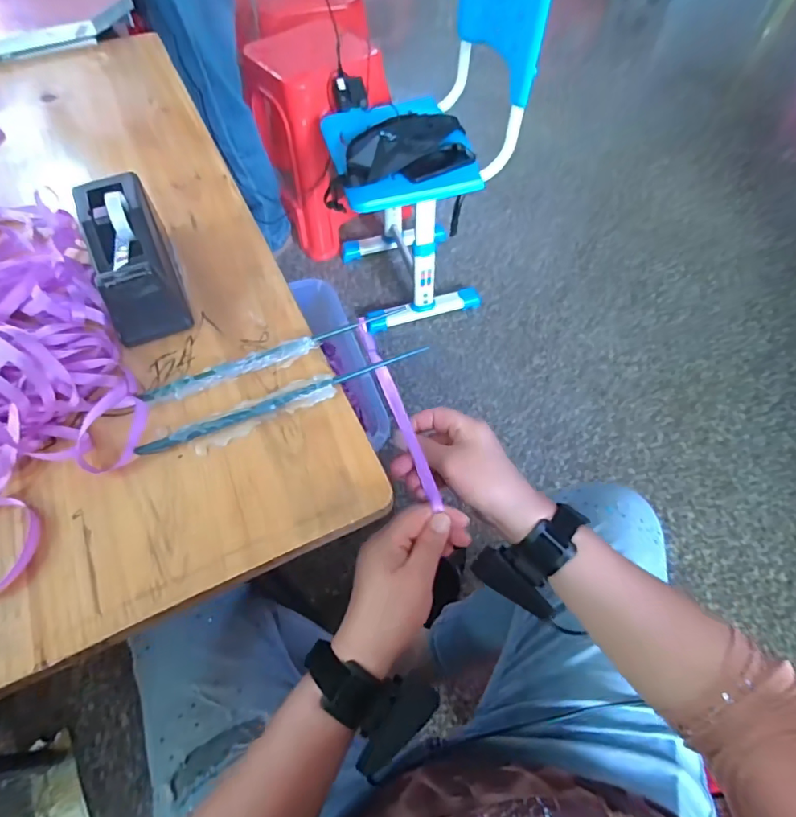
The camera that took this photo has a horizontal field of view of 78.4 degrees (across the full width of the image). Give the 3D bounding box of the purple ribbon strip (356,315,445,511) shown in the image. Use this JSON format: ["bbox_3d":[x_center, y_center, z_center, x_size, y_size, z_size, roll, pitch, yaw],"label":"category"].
[{"bbox_3d":[0.000,-0.001,0.423,0.012,0.009,0.184,-19,70,-10],"label":"purple ribbon strip"}]

